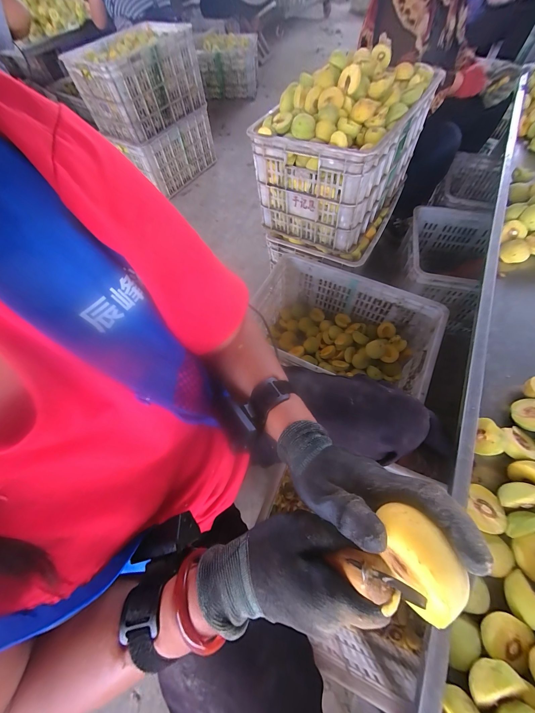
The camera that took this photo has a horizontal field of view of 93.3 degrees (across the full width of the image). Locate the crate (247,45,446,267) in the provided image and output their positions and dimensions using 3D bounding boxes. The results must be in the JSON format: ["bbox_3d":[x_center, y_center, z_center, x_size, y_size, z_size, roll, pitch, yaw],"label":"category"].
[{"bbox_3d":[0.233,-0.639,0.824,0.419,0.357,0.494,26,67,15],"label":"crate"}]

